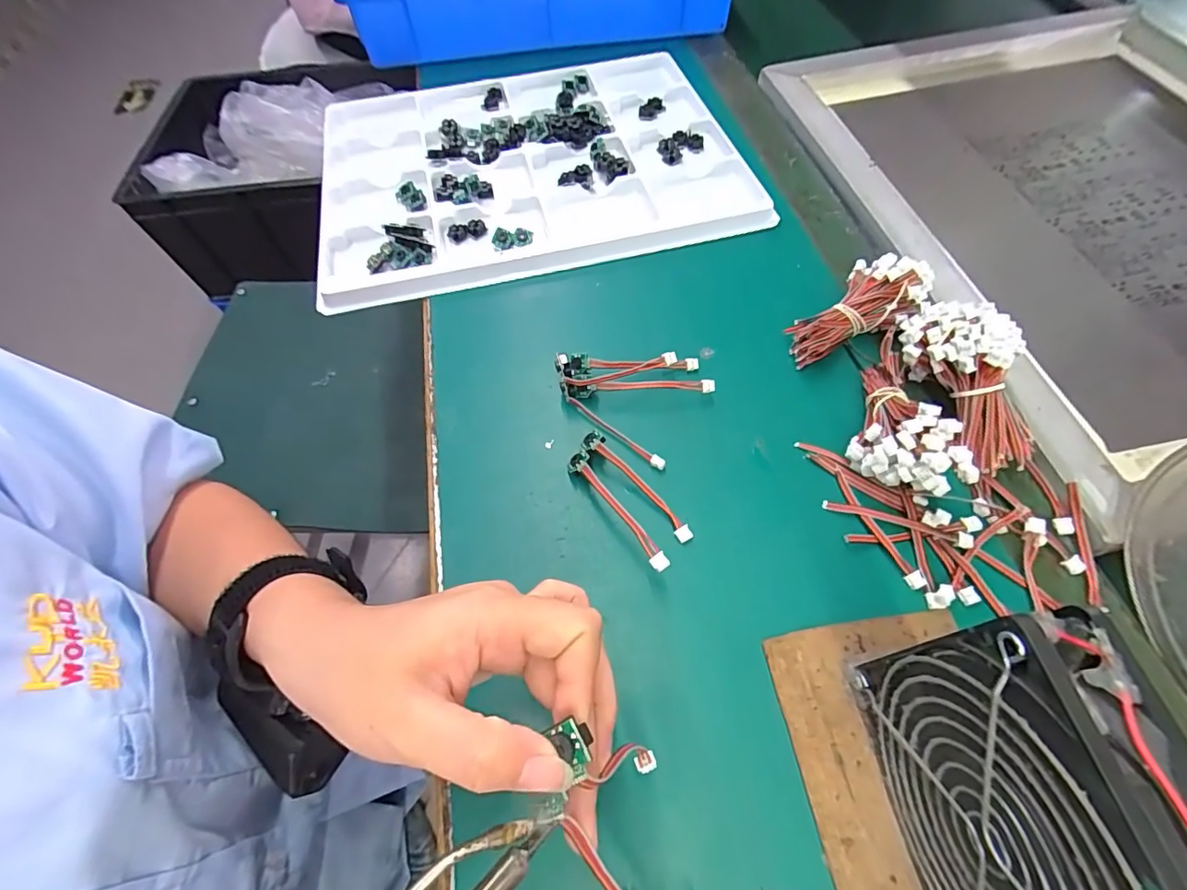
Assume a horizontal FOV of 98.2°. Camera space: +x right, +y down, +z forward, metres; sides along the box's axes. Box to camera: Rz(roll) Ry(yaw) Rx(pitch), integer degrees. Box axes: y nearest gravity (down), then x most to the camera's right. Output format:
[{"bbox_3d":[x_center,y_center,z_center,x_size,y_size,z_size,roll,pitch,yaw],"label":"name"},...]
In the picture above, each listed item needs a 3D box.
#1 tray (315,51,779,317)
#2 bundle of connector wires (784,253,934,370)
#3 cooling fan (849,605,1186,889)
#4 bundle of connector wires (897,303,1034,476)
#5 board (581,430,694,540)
[{"bbox_3d":[-0.061,-0.266,0.467,0.359,0.019,0.287,-14,60,-6],"label":"tray"},{"bbox_3d":[0.170,-0.091,0.343,0.095,0.025,0.045,-34,62,6],"label":"bundle of connector wires"},{"bbox_3d":[0.138,0.130,0.165,0.026,0.130,0.125,-8,60,-2],"label":"cooling fan"},{"bbox_3d":[0.224,-0.037,0.303,0.049,0.053,0.105,-17,82,-8],"label":"bundle of connector wires"},{"bbox_3d":[0.024,0.024,0.298,0.012,0.019,0.083,-37,65,-18],"label":"board"}]

